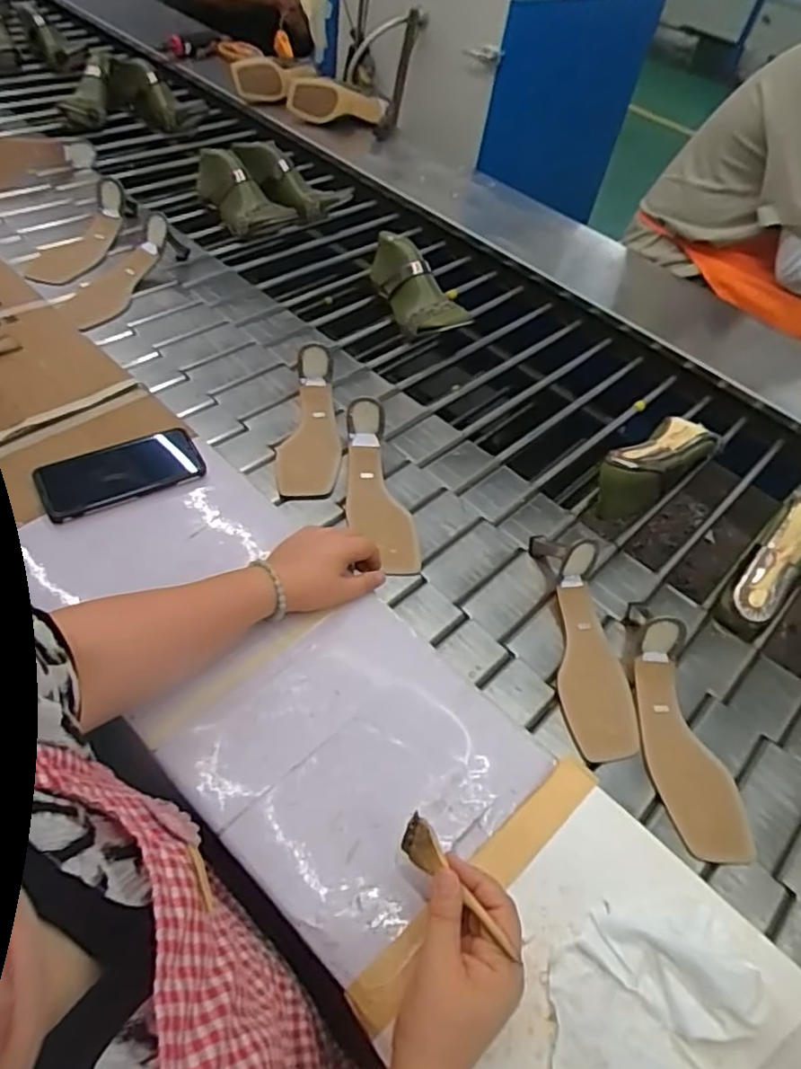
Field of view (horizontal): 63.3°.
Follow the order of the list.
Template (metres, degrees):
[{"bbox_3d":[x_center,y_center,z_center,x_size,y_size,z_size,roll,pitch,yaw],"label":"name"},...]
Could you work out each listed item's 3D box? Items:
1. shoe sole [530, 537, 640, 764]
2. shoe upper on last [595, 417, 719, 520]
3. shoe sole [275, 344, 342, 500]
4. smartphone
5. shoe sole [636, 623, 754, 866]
[{"bbox_3d":[0.200,0.100,0.684,0.075,0.058,0.257,4,50,-8],"label":"shoe sole"},{"bbox_3d":[0.334,-0.092,0.866,0.188,0.093,0.075,-25,59,-22],"label":"shoe upper on last"},{"bbox_3d":[-0.113,-0.147,0.830,0.081,0.064,0.214,3,50,-8],"label":"shoe sole"},{"bbox_3d":[-0.305,-0.068,0.712,0.166,0.010,0.079,-21,63,-20],"label":"smartphone"},{"bbox_3d":[0.279,0.191,0.621,0.077,0.060,0.210,2,50,-9],"label":"shoe sole"}]

